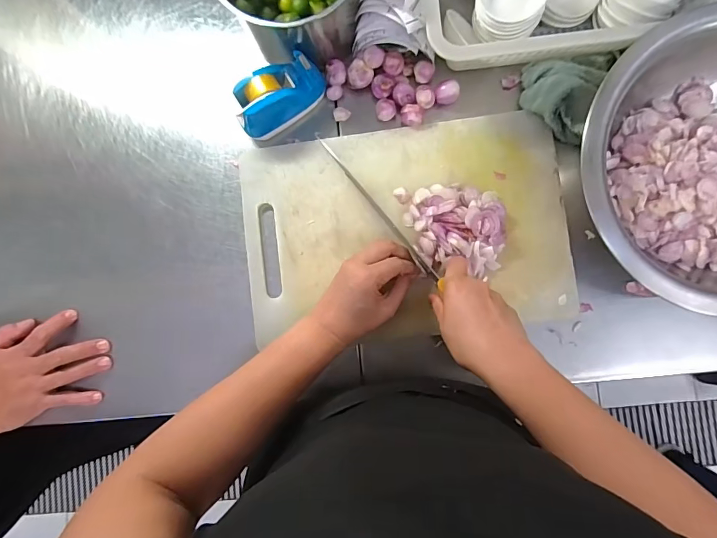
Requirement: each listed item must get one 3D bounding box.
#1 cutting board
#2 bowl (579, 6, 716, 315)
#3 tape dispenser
[{"bbox_3d":[0.054,-0.047,0.511,0.390,0.018,0.256,-7,87,4],"label":"cutting board"},{"bbox_3d":[0.384,-0.103,0.444,0.295,0.090,0.287,0,87,4],"label":"bowl"},{"bbox_3d":[-0.099,-0.212,0.501,0.113,0.055,0.051,-36,85,2],"label":"tape dispenser"}]

